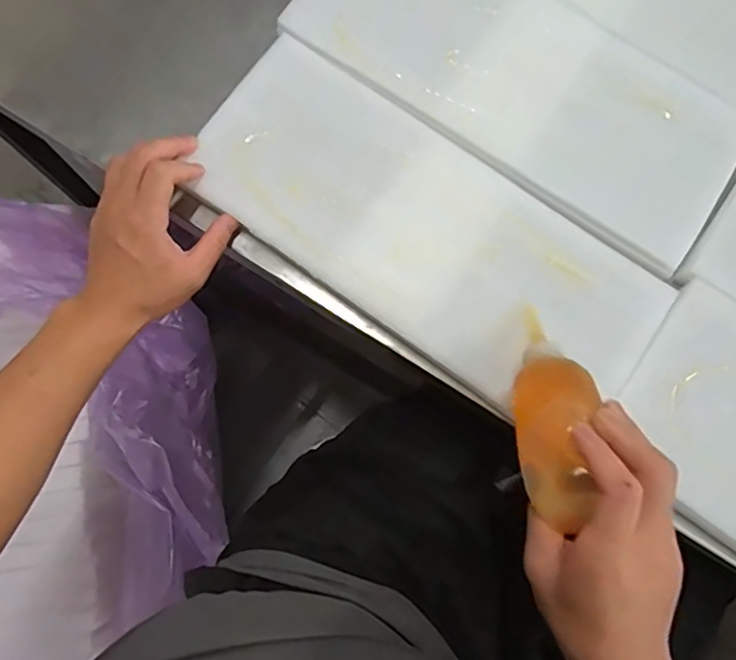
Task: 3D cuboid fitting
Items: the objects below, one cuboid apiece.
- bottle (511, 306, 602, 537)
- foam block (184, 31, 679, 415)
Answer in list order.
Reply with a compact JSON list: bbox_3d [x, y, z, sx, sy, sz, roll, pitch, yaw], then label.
[{"bbox_3d":[0.120,0.047,0.381,0.043,0.039,0.159,5,52,2],"label":"bottle"},{"bbox_3d":[0.044,-0.079,0.466,0.375,0.035,0.159,35,81,0],"label":"foam block"}]

